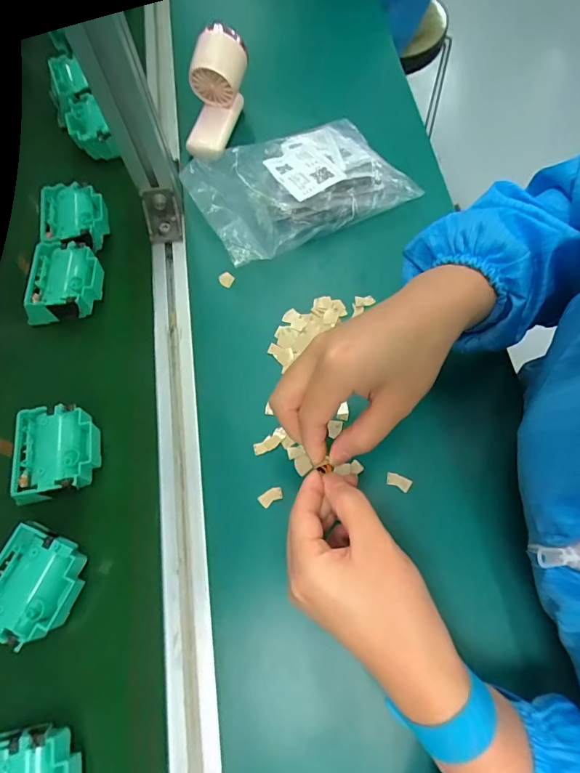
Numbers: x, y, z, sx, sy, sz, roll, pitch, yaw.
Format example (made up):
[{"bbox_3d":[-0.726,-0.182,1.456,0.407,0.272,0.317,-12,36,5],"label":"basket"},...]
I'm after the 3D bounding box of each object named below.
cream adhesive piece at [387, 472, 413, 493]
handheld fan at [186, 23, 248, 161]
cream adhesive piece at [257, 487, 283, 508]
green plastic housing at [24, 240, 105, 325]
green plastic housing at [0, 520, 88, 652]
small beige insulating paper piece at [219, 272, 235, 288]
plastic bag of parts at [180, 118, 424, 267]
[{"bbox_3d":[0.093,0.082,0.384,0.021,0.005,0.011,25,73,7],"label":"cream adhesive piece"},{"bbox_3d":[-0.082,-0.318,0.489,0.053,0.063,0.124,18,115,5],"label":"handheld fan"},{"bbox_3d":[-0.016,0.094,0.383,0.021,0.004,0.012,-29,75,-10],"label":"cream adhesive piece"},{"bbox_3d":[-0.225,-0.104,0.457,0.067,0.043,0.076,4,72,0],"label":"green plastic housing"},{"bbox_3d":[-0.198,0.153,0.352,0.068,0.038,0.076,22,73,6],"label":"green plastic housing"},{"bbox_3d":[-0.067,-0.112,0.466,0.015,0.004,0.013,25,73,7],"label":"small beige insulating paper piece"},{"bbox_3d":[0.009,-0.214,0.477,0.203,0.042,0.133,-27,75,-10],"label":"plastic bag of parts"}]

